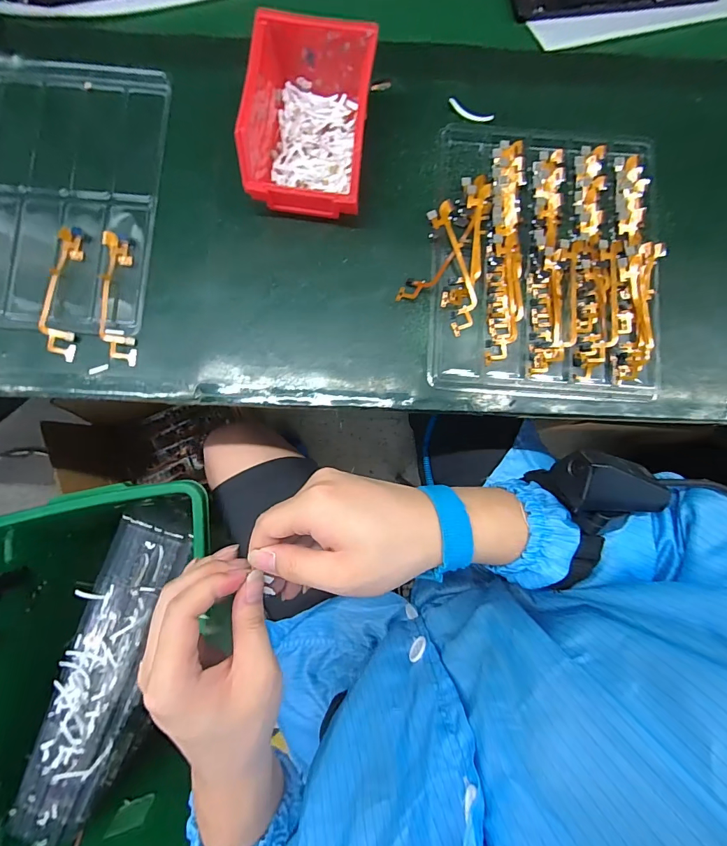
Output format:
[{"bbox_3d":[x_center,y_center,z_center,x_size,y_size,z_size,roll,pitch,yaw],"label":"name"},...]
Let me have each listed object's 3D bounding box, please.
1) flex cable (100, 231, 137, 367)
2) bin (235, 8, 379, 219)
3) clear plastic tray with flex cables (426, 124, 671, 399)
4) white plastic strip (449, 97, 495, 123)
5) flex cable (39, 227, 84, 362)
[{"bbox_3d":[-0.234,-0.120,0.369,0.030,0.007,0.131,-4,81,-1],"label":"flex cable"},{"bbox_3d":[-0.049,-0.277,0.363,0.102,0.076,0.142,8,80,1],"label":"bin"},{"bbox_3d":[0.181,-0.164,0.382,0.220,0.013,0.270,4,80,0],"label":"clear plastic tray with flex cables"},{"bbox_3d":[0.110,-0.322,0.404,0.049,0.005,0.013,26,81,4],"label":"white plastic strip"},{"bbox_3d":[-0.286,-0.124,0.367,0.031,0.010,0.131,-1,80,-1],"label":"flex cable"}]

